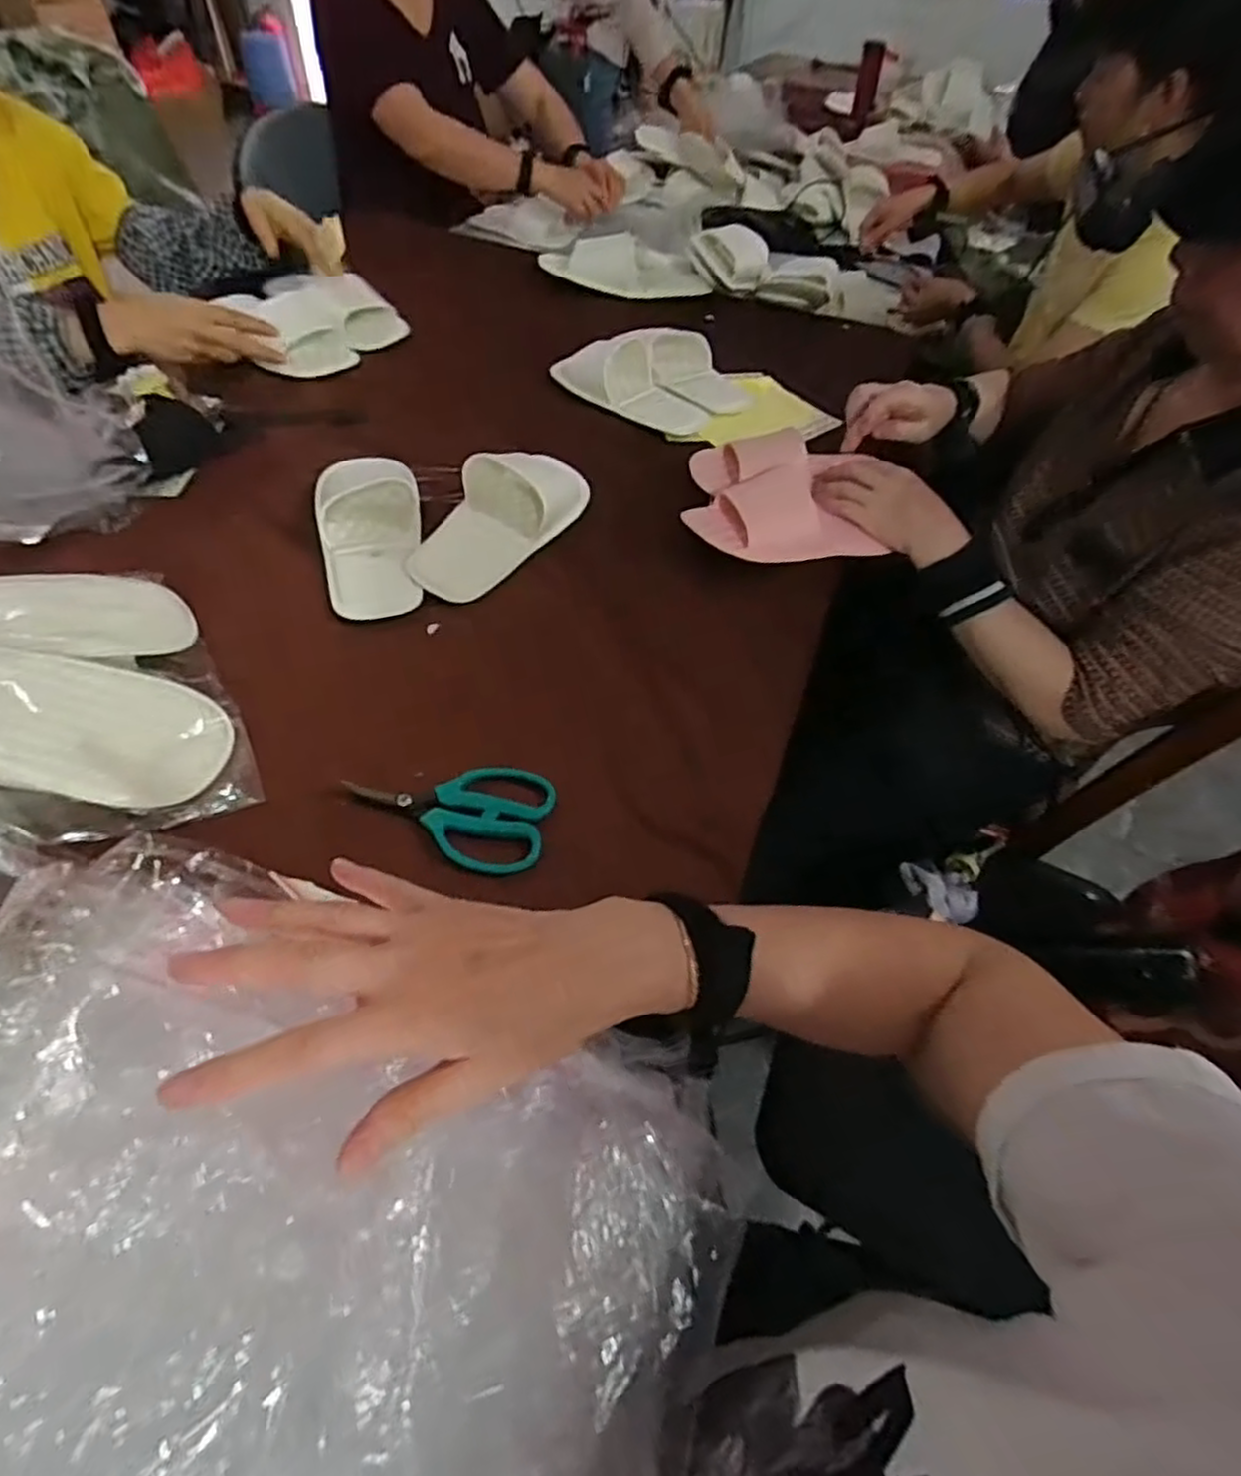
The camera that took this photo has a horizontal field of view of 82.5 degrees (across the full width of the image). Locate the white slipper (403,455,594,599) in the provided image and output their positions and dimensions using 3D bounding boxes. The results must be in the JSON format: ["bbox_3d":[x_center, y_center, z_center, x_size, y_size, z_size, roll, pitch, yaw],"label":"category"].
[{"bbox_3d":[-0.114,-0.219,0.678,0.097,0.046,0.220,28,55,16],"label":"white slipper"}]

